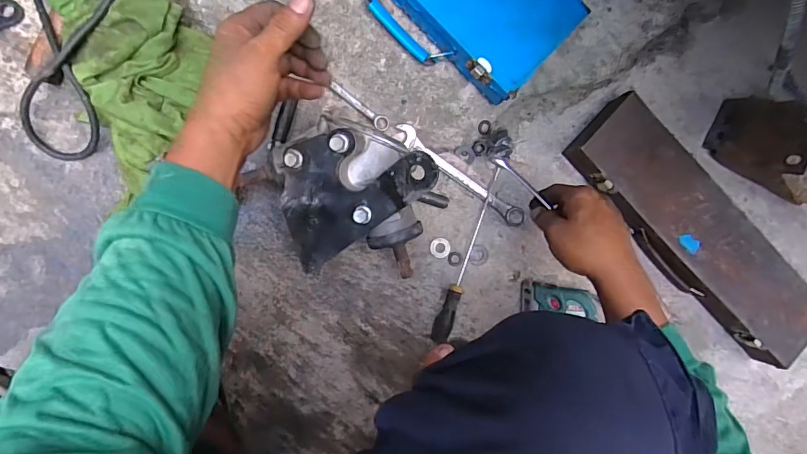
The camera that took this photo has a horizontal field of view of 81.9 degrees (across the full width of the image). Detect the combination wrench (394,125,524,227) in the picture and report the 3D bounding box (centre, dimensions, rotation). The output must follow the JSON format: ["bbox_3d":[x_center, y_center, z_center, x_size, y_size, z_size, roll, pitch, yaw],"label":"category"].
[{"bbox_3d":[0.076,-0.065,0.600,0.201,0.016,0.023,35,86,-5],"label":"combination wrench"}]

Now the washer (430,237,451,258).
[{"bbox_3d":[0.048,0.028,0.605,0.027,0.004,0.026,4,89,-7],"label":"washer"}]

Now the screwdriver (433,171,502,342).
[{"bbox_3d":[0.087,0.036,0.597,0.020,0.027,0.235,22,87,-6],"label":"screwdriver"}]

